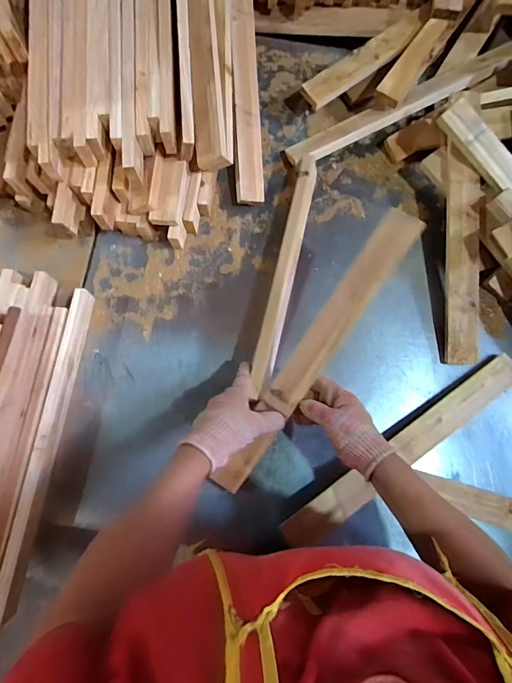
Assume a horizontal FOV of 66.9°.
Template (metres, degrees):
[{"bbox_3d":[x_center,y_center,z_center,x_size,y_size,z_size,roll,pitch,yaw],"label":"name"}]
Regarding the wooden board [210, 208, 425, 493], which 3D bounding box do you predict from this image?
[{"bbox_3d":[0.076,0.032,0.566,0.051,0.018,0.480,34,104,6],"label":"wooden board"}]

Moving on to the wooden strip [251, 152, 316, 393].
[{"bbox_3d":[0.053,-0.131,0.678,0.032,0.044,0.443,13,75,2],"label":"wooden strip"}]

